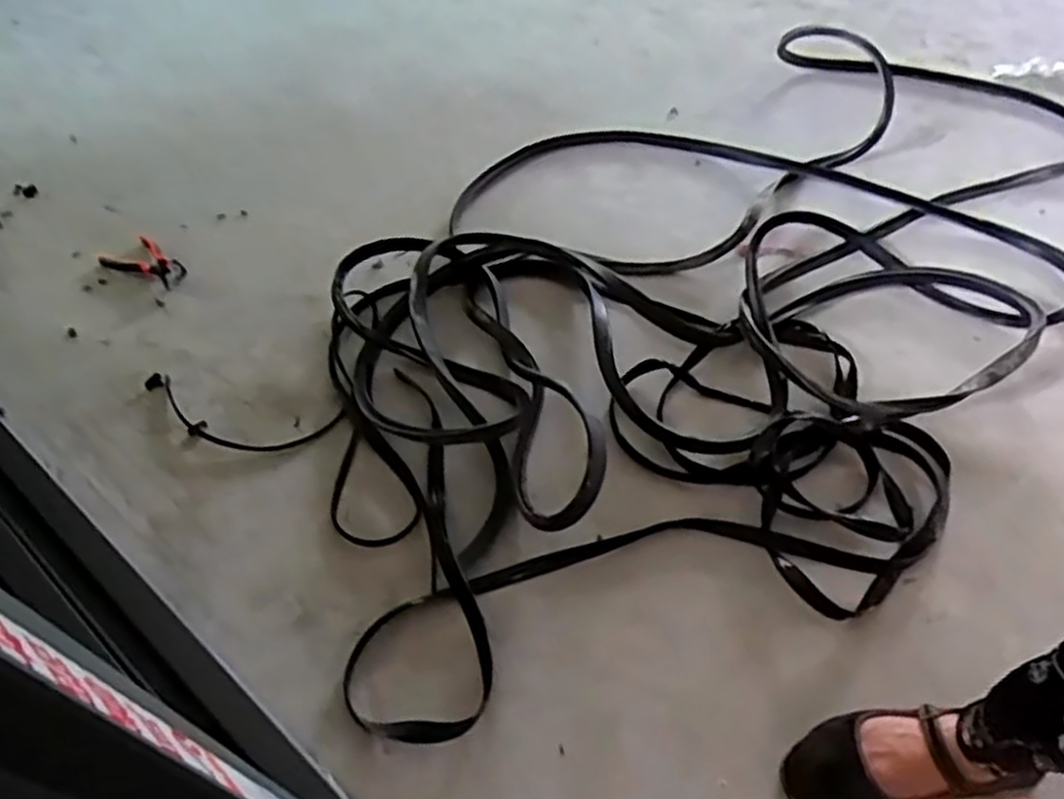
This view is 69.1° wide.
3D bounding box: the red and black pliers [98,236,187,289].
[{"bbox_3d":[-0.681,-0.234,1.359,0.154,0.023,0.096,32,54,27],"label":"red and black pliers"}]

